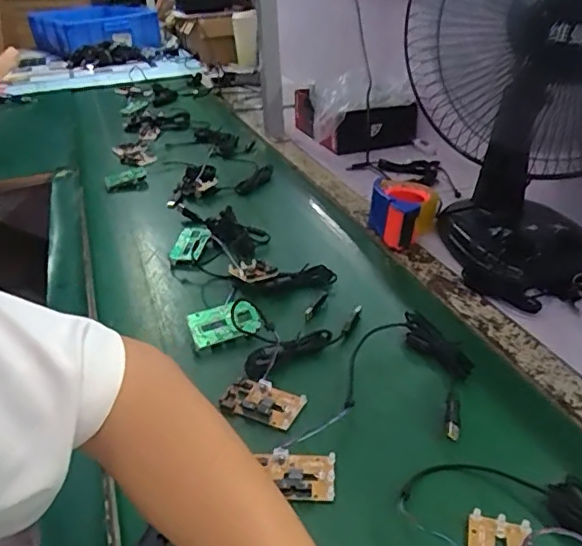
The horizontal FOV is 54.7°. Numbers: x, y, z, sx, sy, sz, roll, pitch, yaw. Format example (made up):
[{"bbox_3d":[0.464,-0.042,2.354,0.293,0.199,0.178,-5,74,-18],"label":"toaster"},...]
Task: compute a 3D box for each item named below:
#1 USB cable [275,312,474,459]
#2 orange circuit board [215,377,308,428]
[{"bbox_3d":[0.101,0.113,0.534,0.126,0.021,0.233,15,35,28],"label":"USB cable"},{"bbox_3d":[-0.029,0.125,0.541,0.078,0.011,0.046,13,34,26],"label":"orange circuit board"}]

